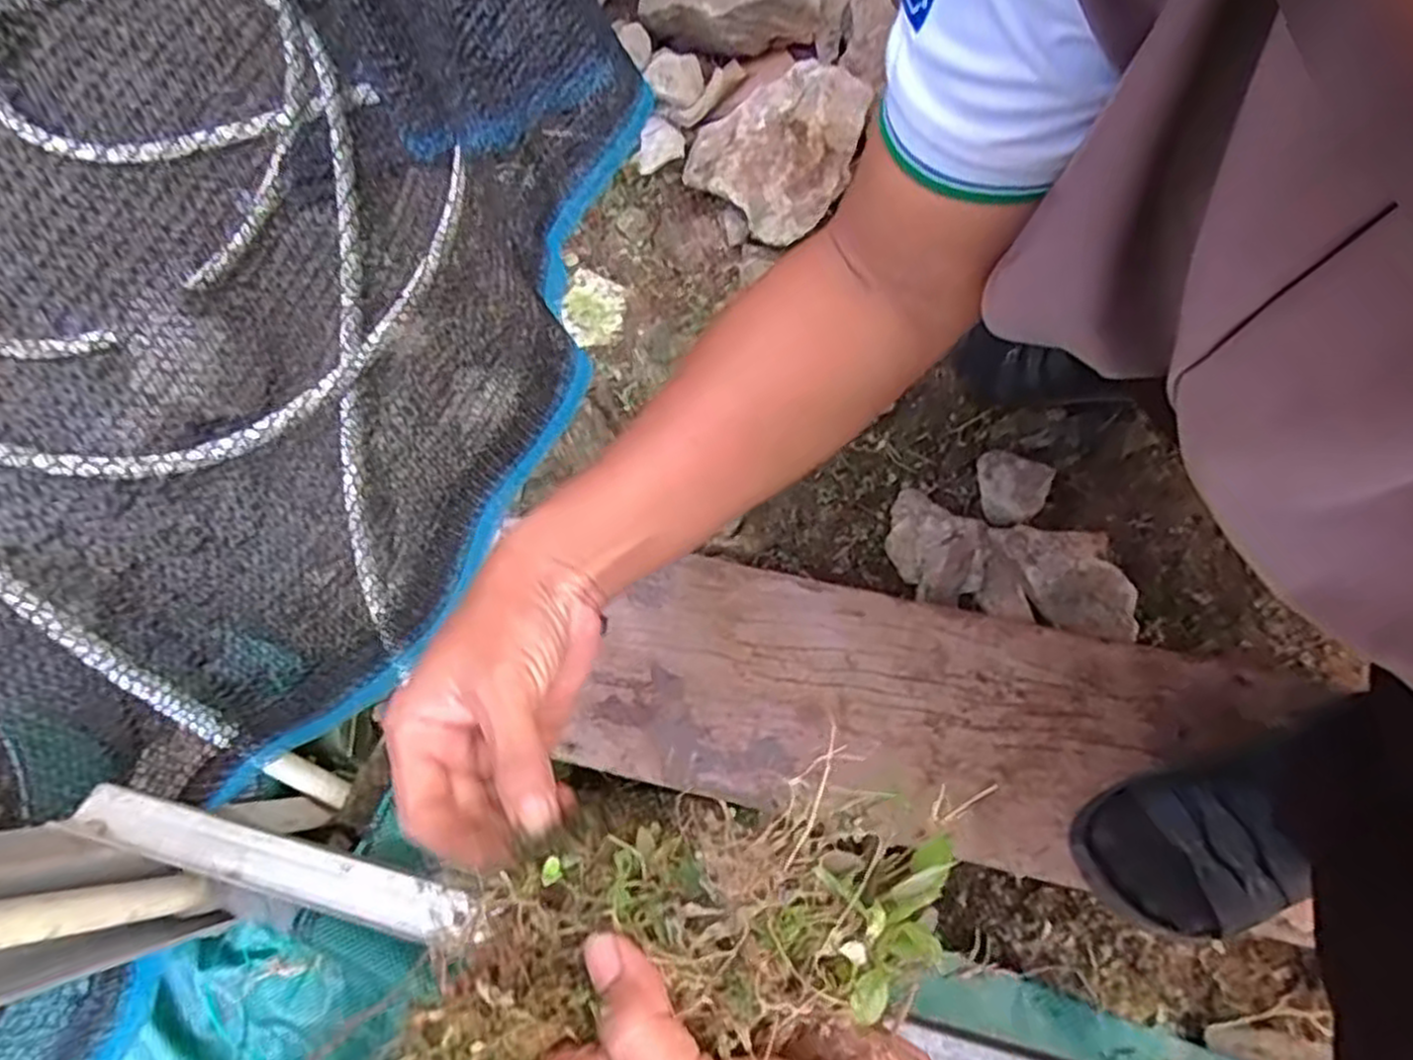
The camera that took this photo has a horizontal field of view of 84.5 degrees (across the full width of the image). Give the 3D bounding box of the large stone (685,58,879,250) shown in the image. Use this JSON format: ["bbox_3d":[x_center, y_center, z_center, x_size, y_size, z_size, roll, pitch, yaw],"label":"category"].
[{"bbox_3d":[0.060,-0.349,0.701,0.136,0.069,0.129,25,79,10],"label":"large stone"}]

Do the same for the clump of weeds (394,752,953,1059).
[{"bbox_3d":[-0.012,0.123,0.229,0.159,0.062,0.085,-30,76,-6],"label":"clump of weeds"}]

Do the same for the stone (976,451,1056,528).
[{"bbox_3d":[0.255,-0.033,0.664,0.058,0.039,0.061,-1,75,2],"label":"stone"}]

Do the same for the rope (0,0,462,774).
[{"bbox_3d":[-0.272,-0.103,0.384,0.044,0.373,0.391,12,75,29],"label":"rope"}]

